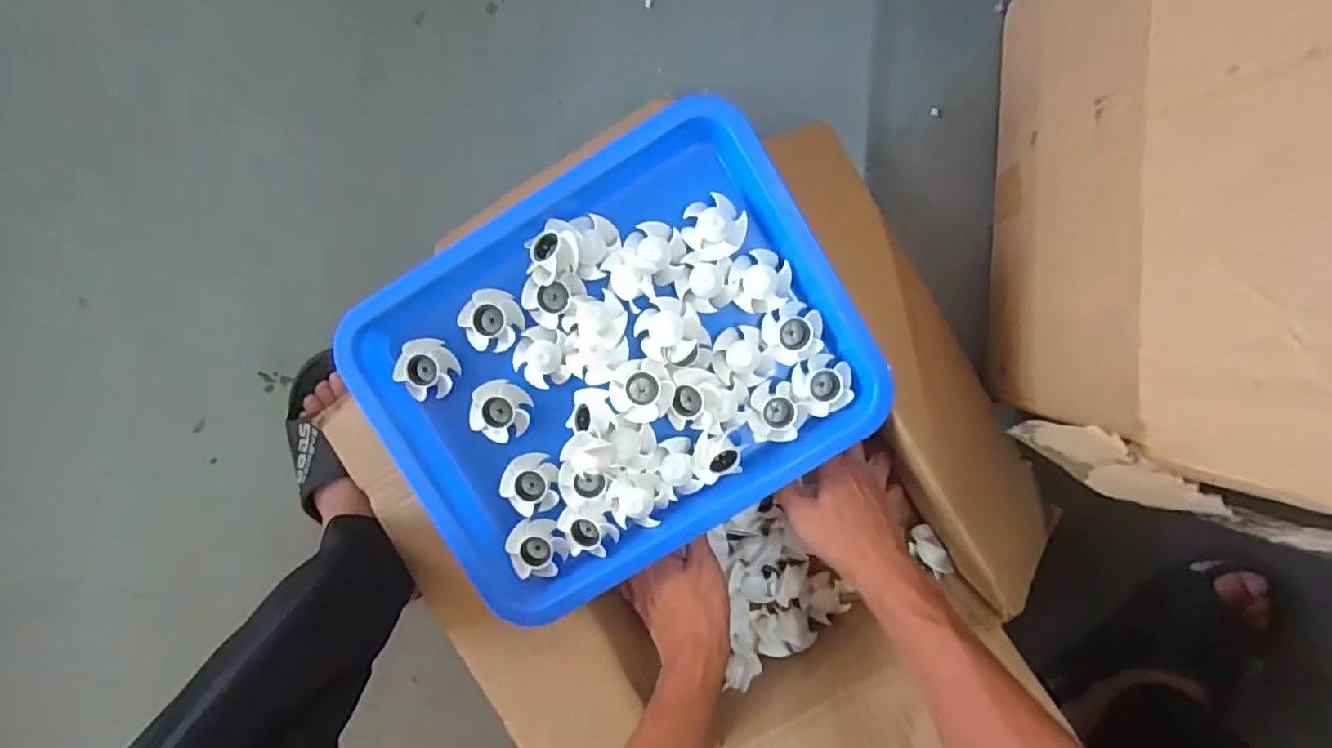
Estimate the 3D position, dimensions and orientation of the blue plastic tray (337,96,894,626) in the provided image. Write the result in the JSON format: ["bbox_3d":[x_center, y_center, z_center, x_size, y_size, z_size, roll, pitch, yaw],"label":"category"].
[{"bbox_3d":[-0.035,-0.002,0.416,0.329,0.038,0.259,-31,93,4],"label":"blue plastic tray"}]

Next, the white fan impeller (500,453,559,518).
[{"bbox_3d":[-0.100,0.082,0.434,0.040,0.017,0.043,3,95,1],"label":"white fan impeller"}]

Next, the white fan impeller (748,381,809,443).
[{"bbox_3d":[0.082,0.028,0.425,0.041,0.014,0.042,1,95,1],"label":"white fan impeller"}]

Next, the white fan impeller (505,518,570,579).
[{"bbox_3d":[-0.096,0.130,0.433,0.039,0.013,0.043,-34,93,4],"label":"white fan impeller"}]

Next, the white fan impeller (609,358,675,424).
[{"bbox_3d":[-0.017,0.011,0.408,0.043,0.016,0.044,0,95,1],"label":"white fan impeller"}]

